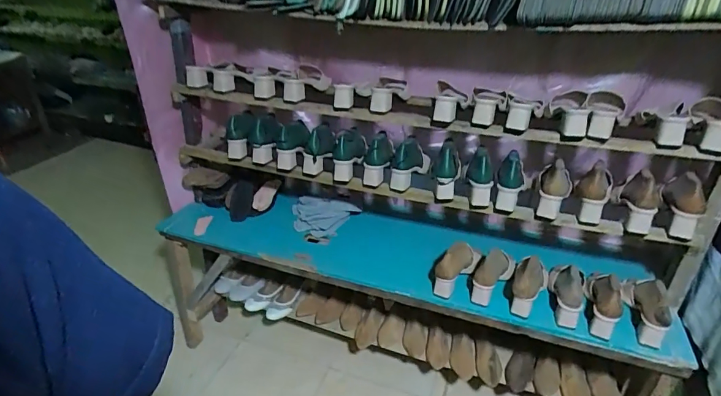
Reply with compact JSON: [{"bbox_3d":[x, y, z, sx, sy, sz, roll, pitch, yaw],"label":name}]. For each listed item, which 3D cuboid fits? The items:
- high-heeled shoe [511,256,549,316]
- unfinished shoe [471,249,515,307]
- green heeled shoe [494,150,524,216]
[{"bbox_3d":[0.459,0.226,1.160,0.087,0.106,0.166,18,34,27],"label":"high-heeled shoe"},{"bbox_3d":[0.377,0.215,1.209,0.090,0.087,0.189,18,34,27],"label":"unfinished shoe"},{"bbox_3d":[0.397,-0.042,1.125,0.067,0.171,0.070,9,1,13],"label":"green heeled shoe"}]

